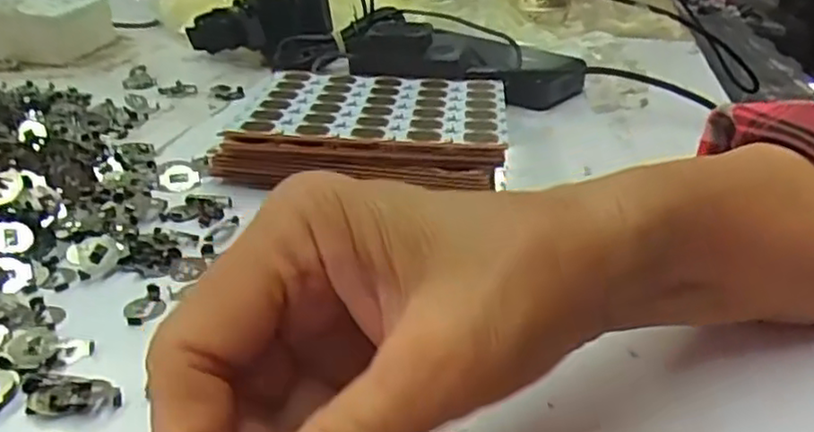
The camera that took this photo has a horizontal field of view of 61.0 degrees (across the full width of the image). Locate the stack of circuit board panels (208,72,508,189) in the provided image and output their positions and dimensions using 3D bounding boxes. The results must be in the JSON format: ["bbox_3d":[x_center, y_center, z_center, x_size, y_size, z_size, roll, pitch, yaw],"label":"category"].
[{"bbox_3d":[-0.020,-0.050,0.413,0.151,0.036,0.115,6,29,6],"label":"stack of circuit board panels"}]

